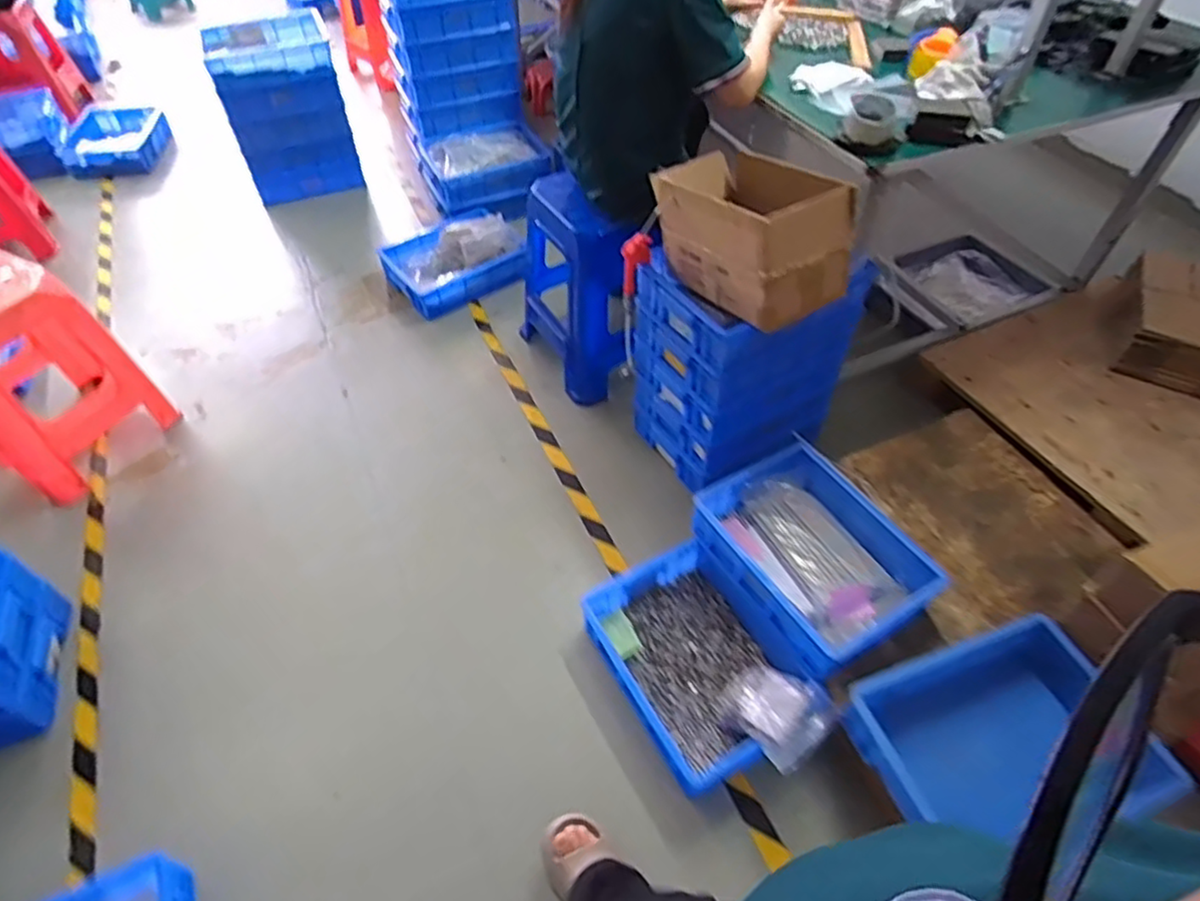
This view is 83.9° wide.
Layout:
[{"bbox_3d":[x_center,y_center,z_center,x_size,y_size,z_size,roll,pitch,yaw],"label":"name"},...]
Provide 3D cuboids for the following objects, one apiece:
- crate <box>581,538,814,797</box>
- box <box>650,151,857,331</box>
[{"bbox_3d":[0.174,0.397,1.302,0.306,0.110,0.417,-25,52,-19],"label":"crate"},{"bbox_3d":[0.287,-0.410,1.282,0.215,0.235,0.371,-26,41,-20],"label":"box"}]

